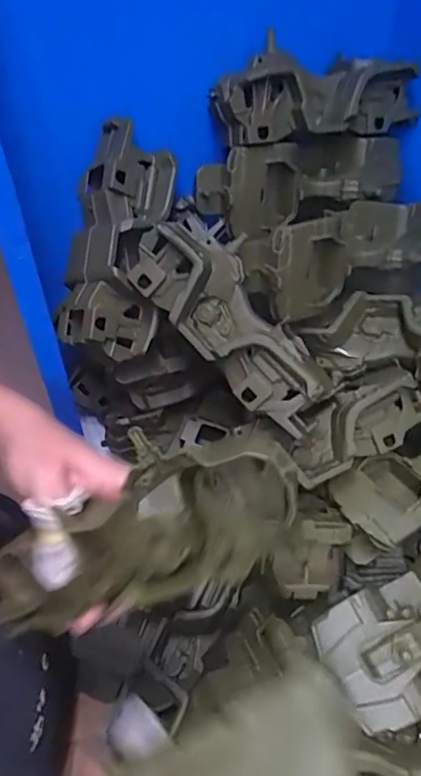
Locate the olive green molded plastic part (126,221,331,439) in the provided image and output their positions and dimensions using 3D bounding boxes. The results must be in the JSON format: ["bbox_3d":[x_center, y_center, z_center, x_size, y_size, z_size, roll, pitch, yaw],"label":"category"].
[{"bbox_3d":[0.019,-0.051,0.399,0.069,0.051,0.175,-37,81,-27],"label":"olive green molded plastic part"}]

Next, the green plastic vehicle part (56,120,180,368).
[{"bbox_3d":[-0.075,-0.118,0.437,0.080,0.053,0.185,7,88,2],"label":"green plastic vehicle part"}]

